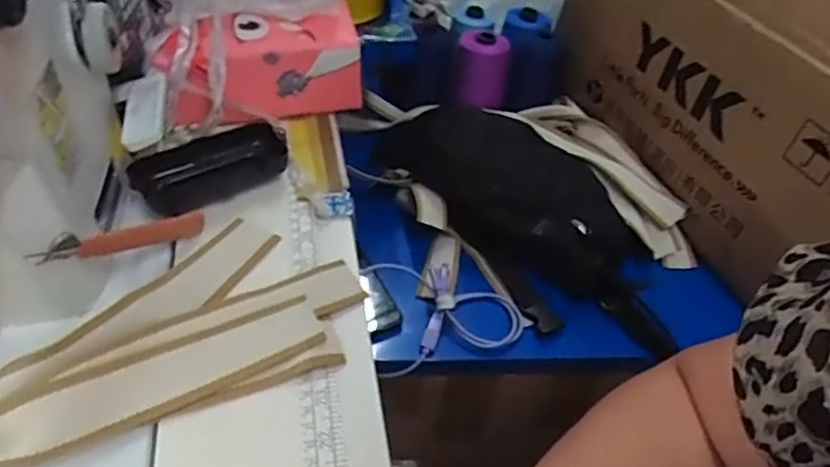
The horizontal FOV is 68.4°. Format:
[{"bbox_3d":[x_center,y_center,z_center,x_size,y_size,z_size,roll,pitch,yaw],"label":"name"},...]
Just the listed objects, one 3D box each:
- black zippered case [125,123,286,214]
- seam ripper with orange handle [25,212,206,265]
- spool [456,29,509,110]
[{"bbox_3d":[-0.152,-0.051,0.458,0.111,0.026,0.049,-26,52,-26],"label":"black zippered case"},{"bbox_3d":[-0.177,0.002,0.374,0.012,0.016,0.119,25,19,20],"label":"seam ripper with orange handle"},{"bbox_3d":[0.086,-0.213,0.785,0.067,0.075,0.059,14,48,5],"label":"spool"}]

